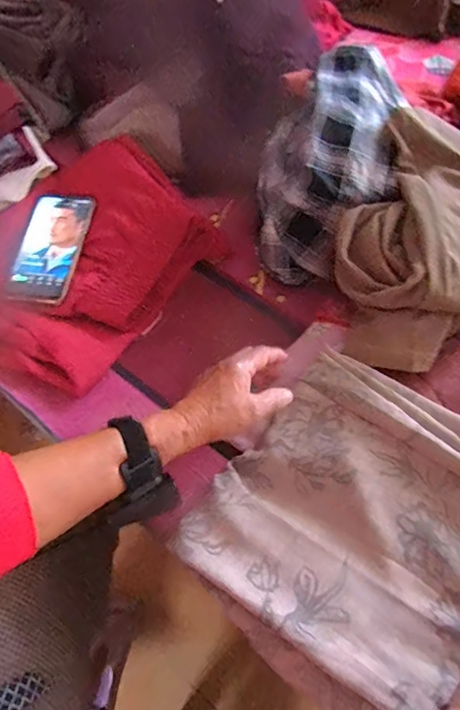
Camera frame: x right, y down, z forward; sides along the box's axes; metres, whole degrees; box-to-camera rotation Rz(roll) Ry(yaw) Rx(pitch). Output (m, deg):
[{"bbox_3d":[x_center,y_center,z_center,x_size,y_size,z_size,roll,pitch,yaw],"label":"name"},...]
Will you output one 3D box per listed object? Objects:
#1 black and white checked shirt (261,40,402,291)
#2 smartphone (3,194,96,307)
[{"bbox_3d":[0.126,-0.251,0.602,0.168,0.072,0.328,20,87,8],"label":"black and white checked shirt"},{"bbox_3d":[-0.223,-0.134,0.600,0.078,0.016,0.177,5,61,0],"label":"smartphone"}]

